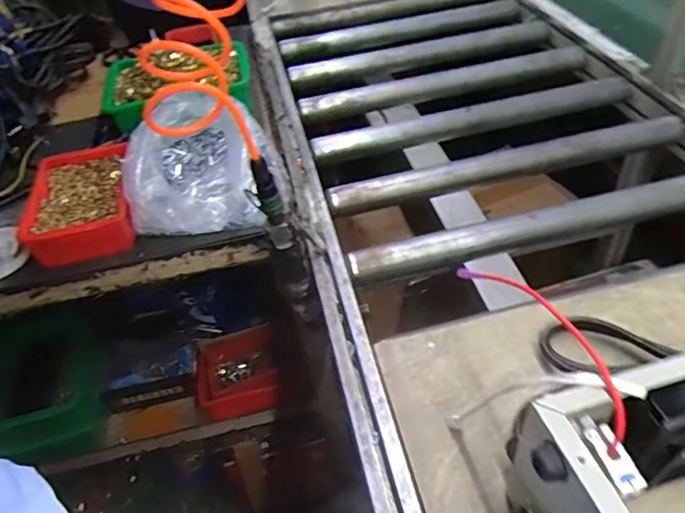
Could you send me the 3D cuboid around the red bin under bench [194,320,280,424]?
[{"bbox_3d":[-0.192,0.210,0.972,0.152,0.064,0.139,-15,45,-7],"label":"red bin under bench"}]

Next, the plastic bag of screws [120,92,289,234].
[{"bbox_3d":[-0.198,-0.139,0.750,0.206,0.109,0.215,-12,44,-4],"label":"plastic bag of screws"}]

